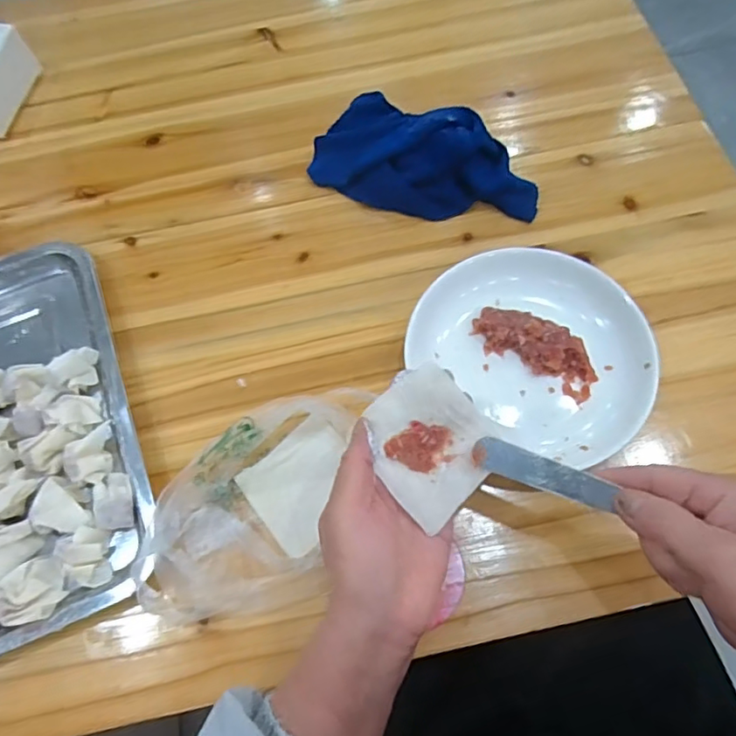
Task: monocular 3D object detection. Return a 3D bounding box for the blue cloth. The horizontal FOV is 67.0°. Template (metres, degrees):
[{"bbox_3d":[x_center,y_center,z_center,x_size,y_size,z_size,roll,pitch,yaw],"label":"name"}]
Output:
[{"bbox_3d":[0.054,-0.190,0.496,0.207,0.046,0.110,21,69,11],"label":"blue cloth"}]

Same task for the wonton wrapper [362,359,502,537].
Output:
[{"bbox_3d":[0.037,0.045,0.338,0.072,0.019,0.077,-40,71,-14],"label":"wonton wrapper"}]

